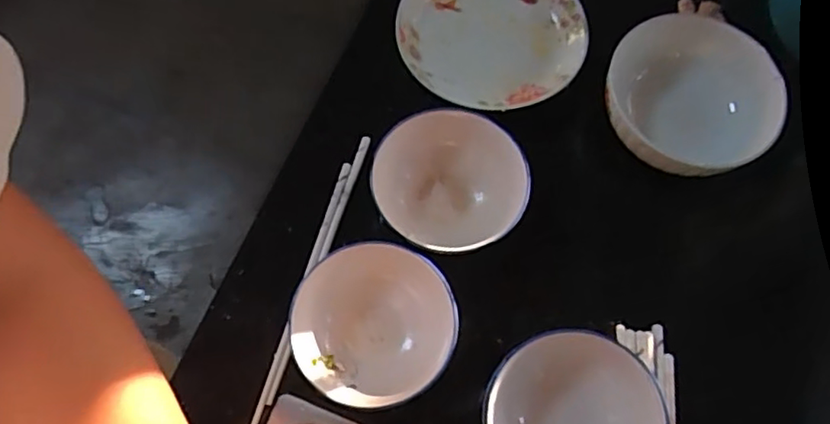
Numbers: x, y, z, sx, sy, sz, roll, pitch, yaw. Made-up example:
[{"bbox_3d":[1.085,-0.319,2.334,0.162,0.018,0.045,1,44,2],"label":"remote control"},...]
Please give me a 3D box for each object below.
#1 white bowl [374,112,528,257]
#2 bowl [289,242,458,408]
[{"bbox_3d":[0.027,-0.020,0.520,0.122,0.053,0.118,0,70,-1],"label":"white bowl"},{"bbox_3d":[-0.032,0.091,0.485,0.123,0.061,0.118,0,70,-1],"label":"bowl"}]

